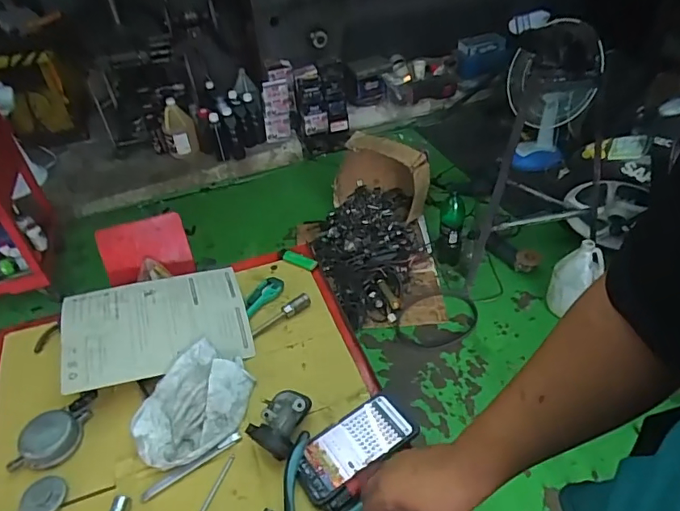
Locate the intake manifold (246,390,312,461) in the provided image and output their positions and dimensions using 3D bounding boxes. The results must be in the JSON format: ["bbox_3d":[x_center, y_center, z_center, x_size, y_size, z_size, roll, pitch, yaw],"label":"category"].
[{"bbox_3d":[-0.079,0.223,0.660,0.062,0.044,0.084,16,45,22],"label":"intake manifold"}]

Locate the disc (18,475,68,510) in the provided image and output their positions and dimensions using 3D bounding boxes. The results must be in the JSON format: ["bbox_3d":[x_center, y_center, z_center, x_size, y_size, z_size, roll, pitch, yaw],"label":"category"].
[{"bbox_3d":[-0.376,0.304,0.623,0.052,0.014,0.053,-3,41,3],"label":"disc"}]

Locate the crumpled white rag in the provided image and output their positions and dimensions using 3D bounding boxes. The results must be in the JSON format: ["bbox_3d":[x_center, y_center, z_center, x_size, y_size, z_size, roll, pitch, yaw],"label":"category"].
[{"bbox_3d":[-0.206,0.208,0.689,0.125,0.042,0.178,16,46,23],"label":"crumpled white rag"}]

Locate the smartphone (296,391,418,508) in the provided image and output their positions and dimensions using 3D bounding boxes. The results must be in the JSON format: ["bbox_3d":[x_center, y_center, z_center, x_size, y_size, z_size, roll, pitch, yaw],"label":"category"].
[{"bbox_3d":[0.018,0.244,0.640,0.158,0.011,0.078,-28,46,-23],"label":"smartphone"}]

